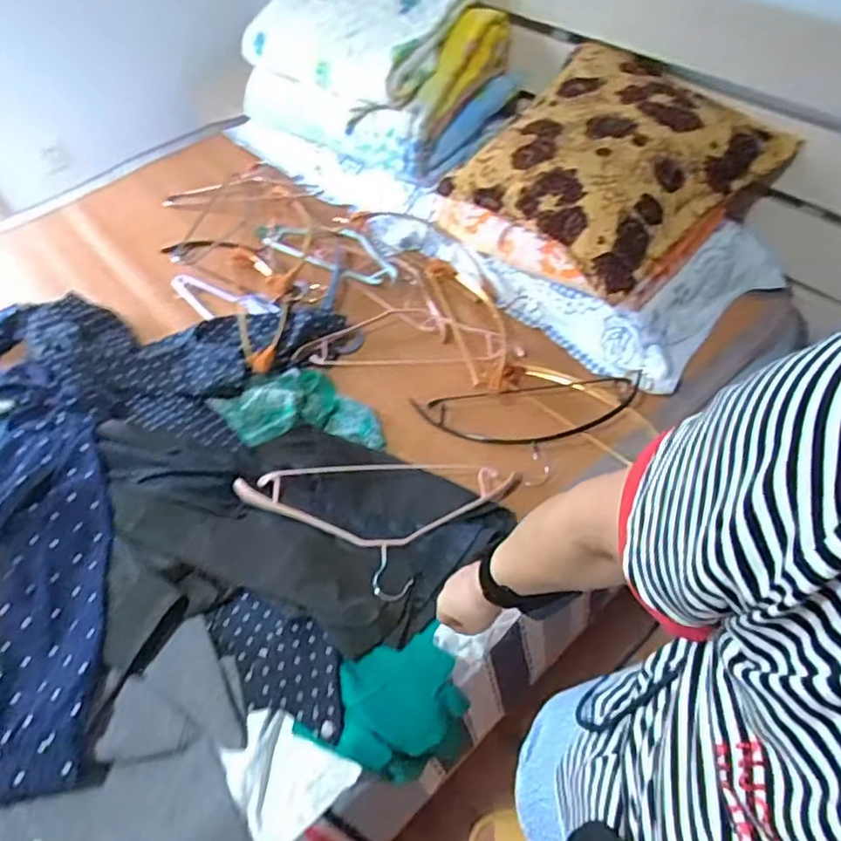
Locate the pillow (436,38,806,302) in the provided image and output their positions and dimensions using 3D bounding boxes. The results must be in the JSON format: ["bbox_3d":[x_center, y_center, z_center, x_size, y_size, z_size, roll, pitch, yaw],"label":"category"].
[{"bbox_3d":[0.345,-0.503,1.165,0.440,0.137,0.475,-44,65,-1],"label":"pillow"}]

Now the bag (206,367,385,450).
[{"bbox_3d":[-0.214,-0.025,1.107,0.294,0.035,0.172,-1,53,4],"label":"bag"}]

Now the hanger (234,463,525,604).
[{"bbox_3d":[-0.060,0.154,0.926,0.428,0.026,0.222,2,59,-6],"label":"hanger"}]

